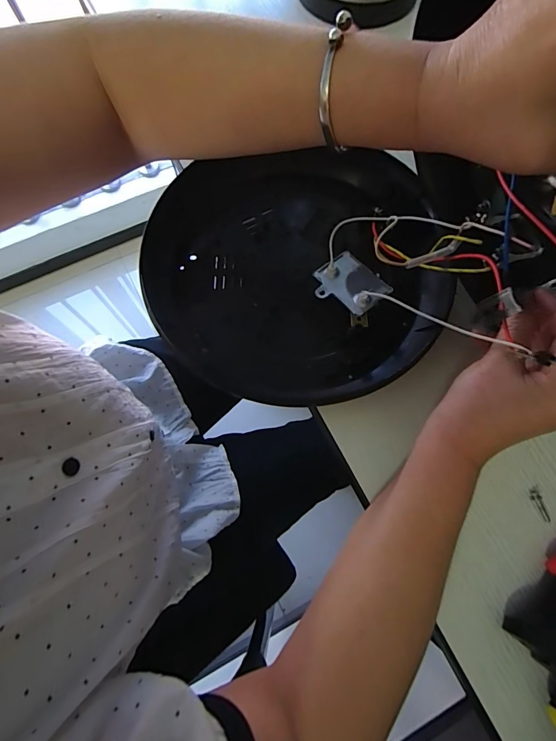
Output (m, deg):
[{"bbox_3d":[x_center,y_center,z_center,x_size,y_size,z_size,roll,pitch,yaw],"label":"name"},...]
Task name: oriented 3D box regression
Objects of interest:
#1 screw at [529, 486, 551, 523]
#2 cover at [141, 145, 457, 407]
[{"bbox_3d":[0.199,0.102,0.289,0.010,0.004,0.026,-7,73,-2],"label":"screw"},{"bbox_3d":[0.017,-0.098,0.333,0.247,0.049,0.242,3,73,1],"label":"cover"}]

